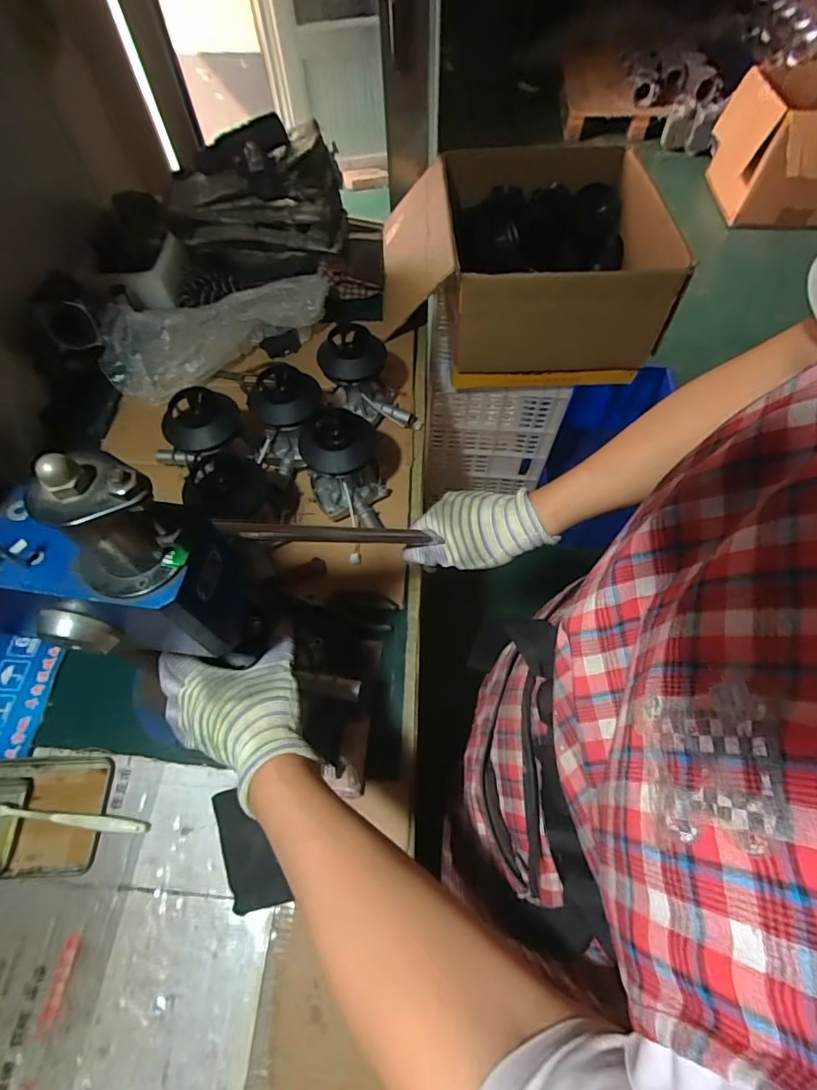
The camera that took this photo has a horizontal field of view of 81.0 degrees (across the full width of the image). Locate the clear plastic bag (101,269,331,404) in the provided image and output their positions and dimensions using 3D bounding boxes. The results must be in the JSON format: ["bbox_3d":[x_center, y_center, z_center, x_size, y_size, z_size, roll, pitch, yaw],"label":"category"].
[{"bbox_3d":[-0.347,-0.403,0.886,0.422,0.109,0.156,-26,62,-12],"label":"clear plastic bag"}]

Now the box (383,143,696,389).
[{"bbox_3d":[0.218,-0.609,1.018,0.534,0.230,0.503,-2,60,1],"label":"box"}]

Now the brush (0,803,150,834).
[{"bbox_3d":[-0.379,0.304,0.531,0.175,0.020,0.014,5,62,2],"label":"brush"}]

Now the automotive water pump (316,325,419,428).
[{"bbox_3d":[-0.061,-0.275,0.796,0.152,0.142,0.106,2,61,1],"label":"automotive water pump"}]

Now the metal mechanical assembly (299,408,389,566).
[{"bbox_3d":[-0.090,-0.107,0.693,0.108,0.125,0.141,-12,62,-7],"label":"metal mechanical assembly"}]

